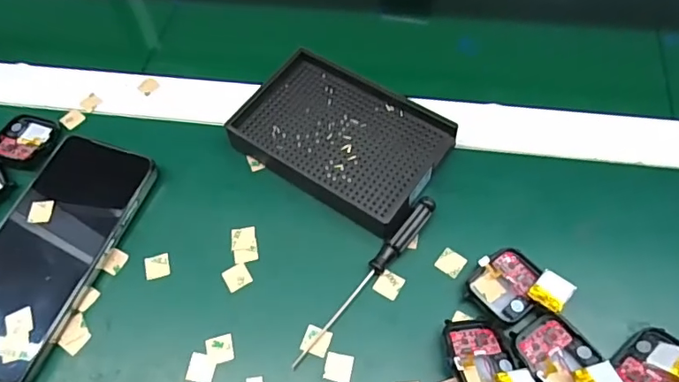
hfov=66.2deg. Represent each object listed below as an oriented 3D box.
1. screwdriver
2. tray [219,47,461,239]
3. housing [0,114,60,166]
[{"bbox_3d":[0.017,0.053,0.318,0.011,0.015,0.131,35,67,22],"label":"screwdriver"},{"bbox_3d":[0.001,-0.038,0.368,0.139,0.026,0.090,31,66,20],"label":"tray"},{"bbox_3d":[-0.234,-0.038,0.388,0.041,0.011,0.044,13,61,11],"label":"housing"}]

